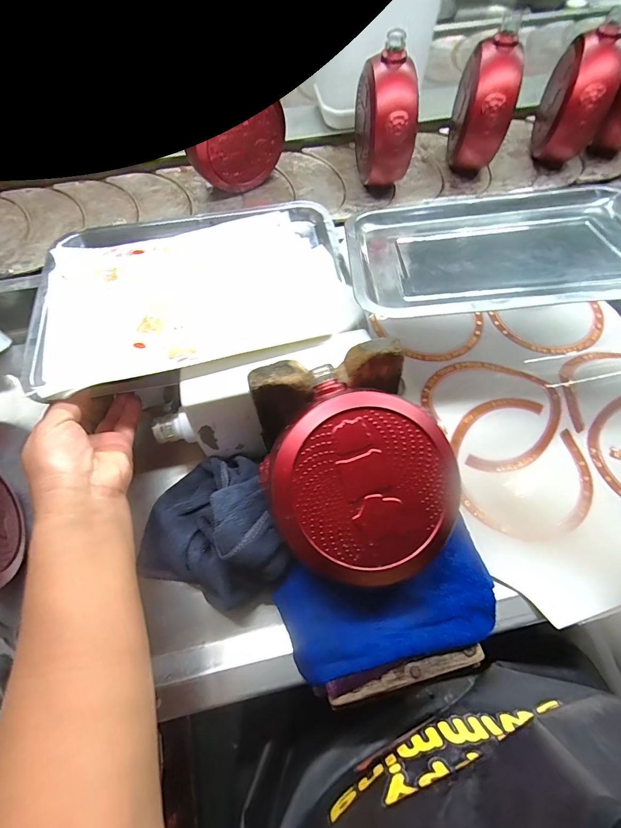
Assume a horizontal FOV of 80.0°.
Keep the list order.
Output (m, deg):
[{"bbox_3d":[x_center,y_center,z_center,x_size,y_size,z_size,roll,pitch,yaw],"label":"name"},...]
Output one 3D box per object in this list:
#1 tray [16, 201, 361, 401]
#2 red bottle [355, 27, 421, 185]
[{"bbox_3d":[-0.131,-0.151,0.433,0.340,0.030,0.235,-14,65,-6],"label":"tray"},{"bbox_3d":[0.100,-0.390,0.499,0.075,0.147,0.118,3,65,2],"label":"red bottle"}]

